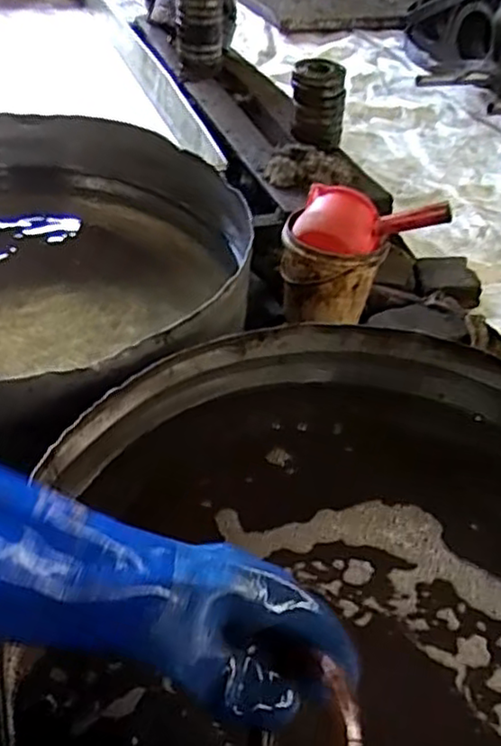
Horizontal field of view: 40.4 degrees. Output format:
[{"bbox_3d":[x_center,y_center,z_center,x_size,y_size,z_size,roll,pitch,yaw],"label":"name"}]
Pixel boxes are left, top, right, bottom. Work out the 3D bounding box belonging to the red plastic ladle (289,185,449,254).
[{"bbox_3d":[0.198,-0.251,1.131,0.245,0.069,0.129,15,42,8],"label":"red plastic ladle"}]

